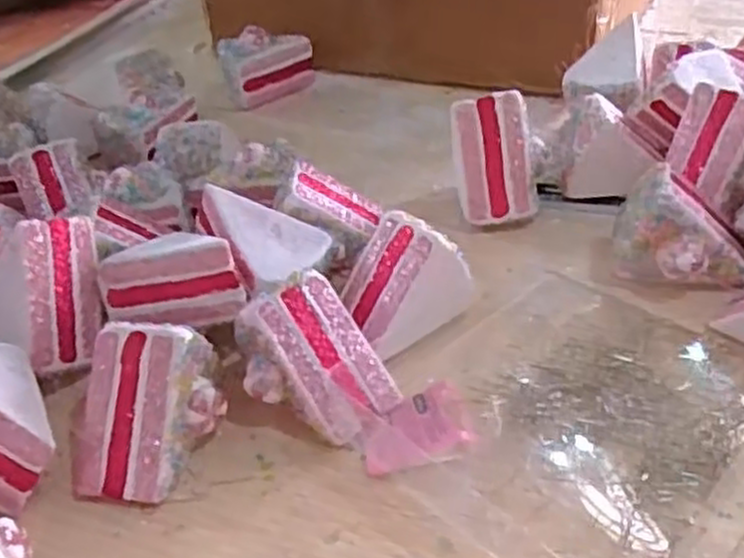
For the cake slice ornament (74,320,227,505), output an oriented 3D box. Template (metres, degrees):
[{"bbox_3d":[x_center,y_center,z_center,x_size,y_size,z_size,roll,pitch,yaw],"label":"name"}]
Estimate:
[{"bbox_3d":[-0.115,0.066,0.405,0.063,0.063,0.073,5,37,14],"label":"cake slice ornament"}]

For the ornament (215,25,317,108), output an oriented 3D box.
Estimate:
[{"bbox_3d":[-0.104,-0.211,0.779,0.093,0.066,0.046,-29,42,-29],"label":"ornament"}]

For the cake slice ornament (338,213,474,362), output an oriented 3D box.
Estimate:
[{"bbox_3d":[0.014,0.003,0.467,0.075,0.060,0.055,-28,41,-28],"label":"cake slice ornament"}]

